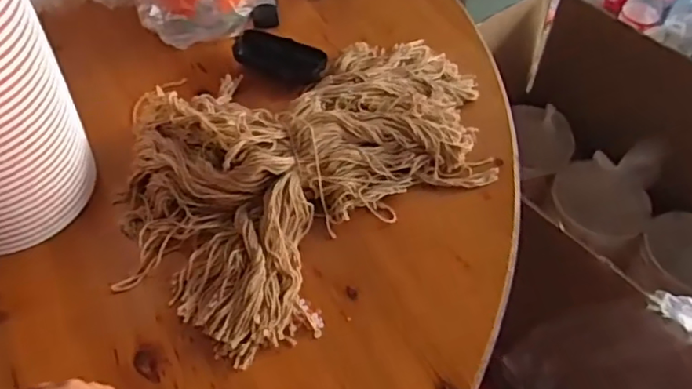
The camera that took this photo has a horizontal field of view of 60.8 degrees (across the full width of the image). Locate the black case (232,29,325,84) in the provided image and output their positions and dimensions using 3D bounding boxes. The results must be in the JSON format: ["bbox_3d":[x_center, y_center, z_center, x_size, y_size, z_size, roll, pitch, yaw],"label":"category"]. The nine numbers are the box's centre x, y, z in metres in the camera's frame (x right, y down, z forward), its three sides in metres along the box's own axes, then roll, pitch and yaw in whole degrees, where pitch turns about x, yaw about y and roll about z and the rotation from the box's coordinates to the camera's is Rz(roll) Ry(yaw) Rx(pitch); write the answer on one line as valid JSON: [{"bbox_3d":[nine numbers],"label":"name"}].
[{"bbox_3d":[-0.080,-0.166,0.716,0.112,0.041,0.029,17,52,10],"label":"black case"}]

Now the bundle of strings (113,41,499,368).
[{"bbox_3d":[-0.037,-0.057,0.606,0.411,0.069,0.294,-36,61,-28],"label":"bundle of strings"}]

